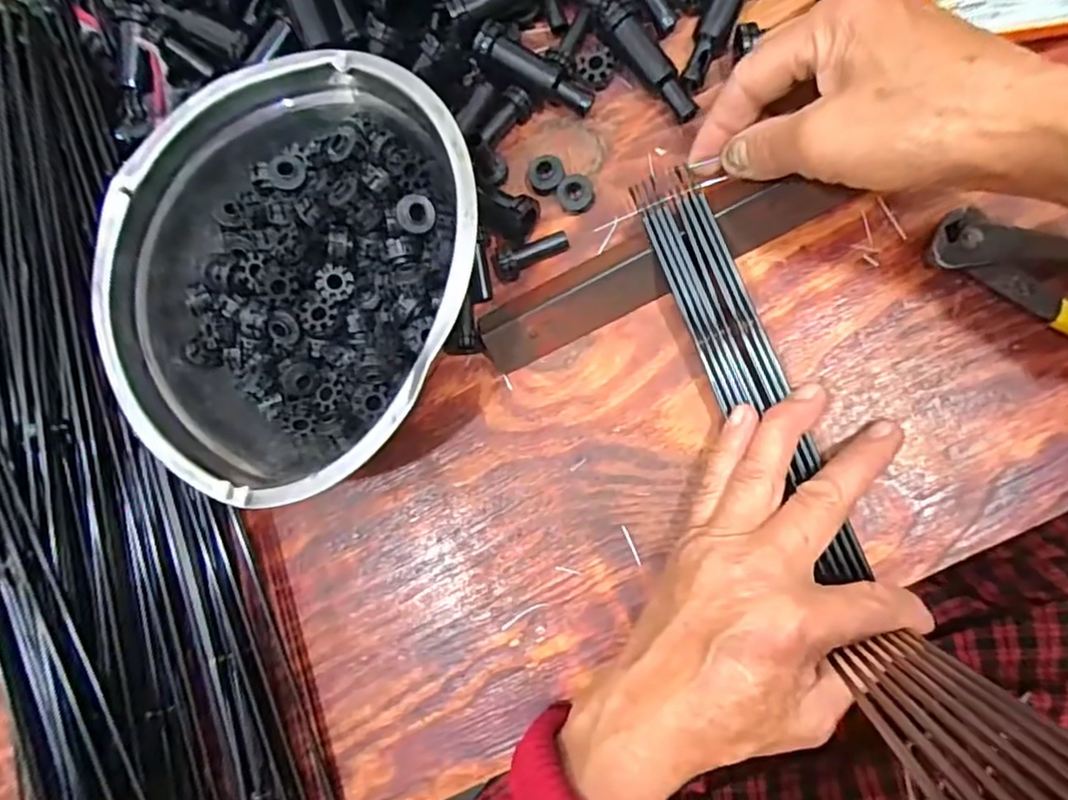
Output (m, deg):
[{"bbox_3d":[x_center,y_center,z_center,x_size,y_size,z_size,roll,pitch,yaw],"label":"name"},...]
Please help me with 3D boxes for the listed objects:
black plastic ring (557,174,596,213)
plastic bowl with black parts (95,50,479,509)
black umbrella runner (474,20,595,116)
[{"bbox_3d":[0.022,-0.108,0.325,0.018,0.012,0.018,0,87,8],"label":"black plastic ring"},{"bbox_3d":[-0.114,-0.062,0.307,0.182,0.062,0.205,-12,86,7],"label":"plastic bowl with black parts"},{"bbox_3d":[0.001,-0.170,0.322,0.066,0.012,0.016,28,92,-13],"label":"black umbrella runner"}]

